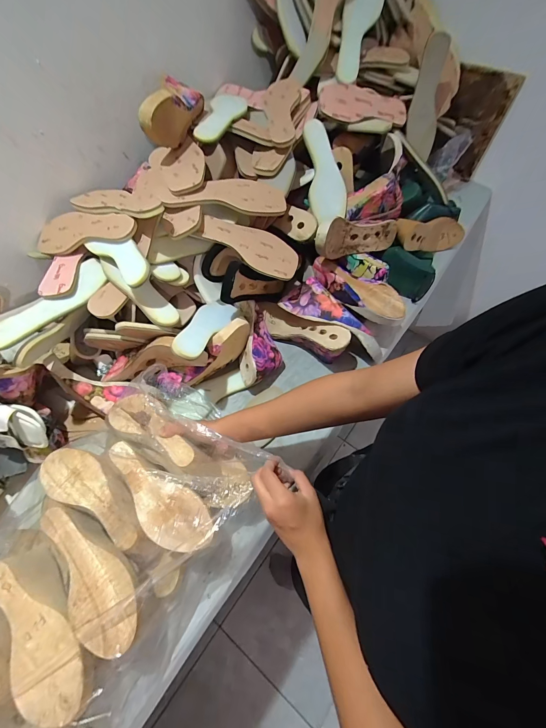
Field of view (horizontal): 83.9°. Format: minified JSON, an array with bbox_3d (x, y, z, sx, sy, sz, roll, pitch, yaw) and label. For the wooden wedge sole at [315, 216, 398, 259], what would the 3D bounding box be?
[{"bbox_3d":[0.170,-0.274,0.654,0.240,0.078,0.062,-17,60,-30],"label":"wooden wedge sole"}]

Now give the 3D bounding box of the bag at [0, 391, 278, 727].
[{"bbox_3d":[-0.255,0.242,0.450,0.345,0.122,0.371,23,65,14],"label":"bag"}]

